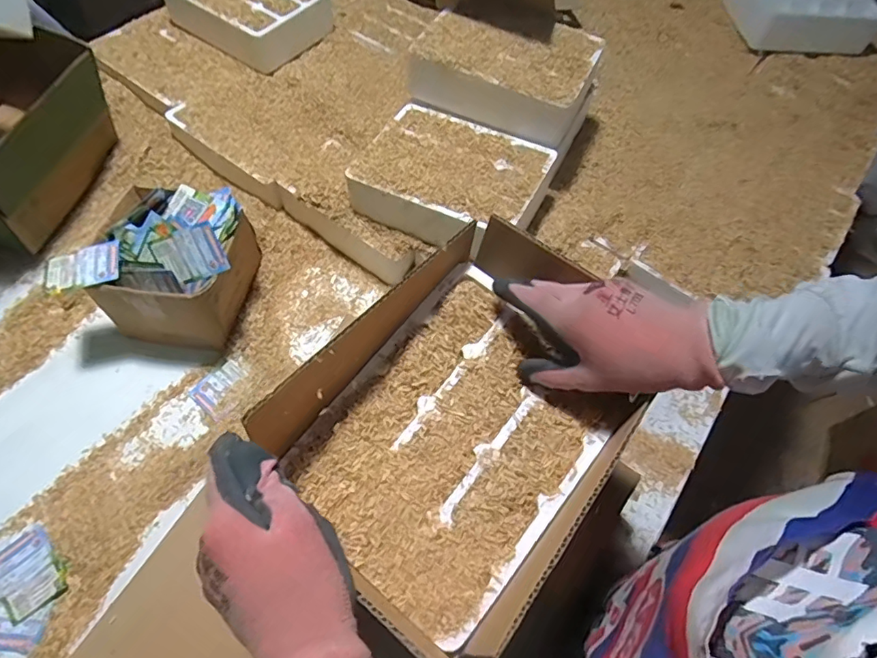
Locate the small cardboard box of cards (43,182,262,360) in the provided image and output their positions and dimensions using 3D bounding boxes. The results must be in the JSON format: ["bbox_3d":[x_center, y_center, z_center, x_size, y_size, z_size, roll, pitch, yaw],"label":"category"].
[{"bbox_3d":[-0.349,-0.094,0.672,0.193,0.137,0.177,9,59,1],"label":"small cardboard box of cards"}]

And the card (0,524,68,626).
[{"bbox_3d":[-0.443,0.264,0.561,0.060,0.006,0.084,-35,68,-22],"label":"card"}]

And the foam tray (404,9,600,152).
[{"bbox_3d":[0.100,-0.381,0.768,0.244,0.080,0.167,24,60,10],"label":"foam tray"}]

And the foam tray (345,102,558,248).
[{"bbox_3d":[0.019,-0.215,0.737,0.239,0.075,0.188,25,60,10],"label":"foam tray"}]

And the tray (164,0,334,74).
[{"bbox_3d":[-0.340,-0.570,0.931,0.256,0.080,0.211,30,61,13],"label":"tray"}]

